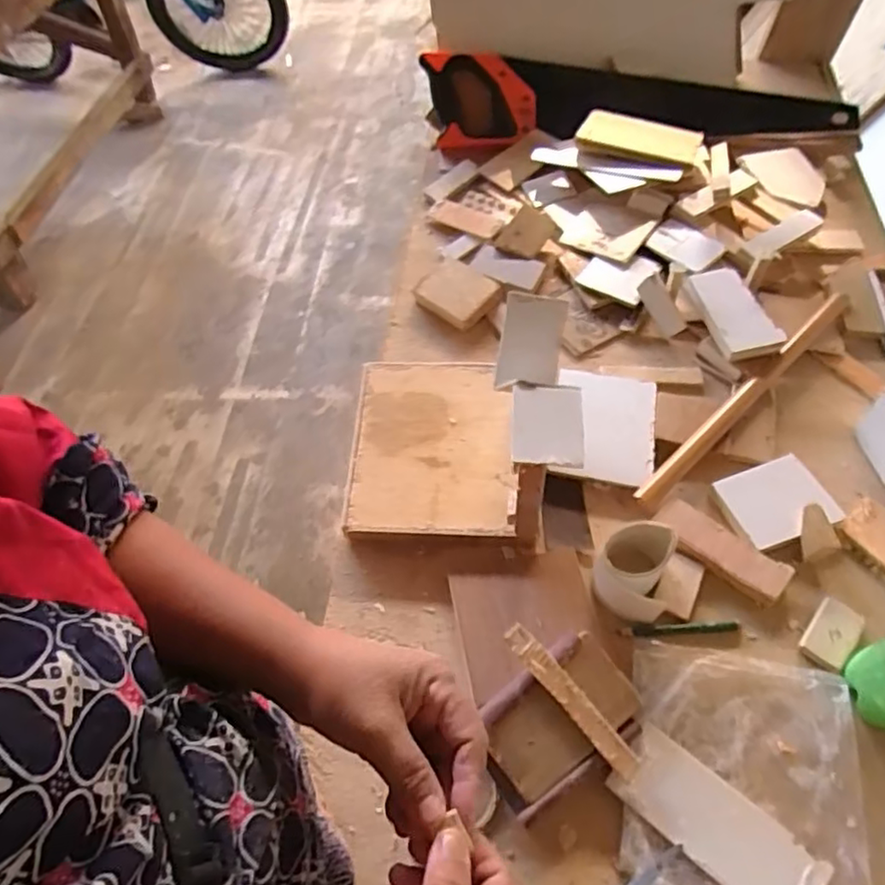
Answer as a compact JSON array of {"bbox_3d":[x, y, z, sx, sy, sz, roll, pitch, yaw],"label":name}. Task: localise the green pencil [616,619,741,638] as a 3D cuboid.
[{"bbox_3d":[0.178,0.141,0.480,0.092,0.008,0.010,-5,55,-1],"label":"green pencil"}]

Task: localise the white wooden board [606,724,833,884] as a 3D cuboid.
[{"bbox_3d":[0.175,0.243,0.404,0.126,0.010,0.051,35,63,23],"label":"white wooden board"}]

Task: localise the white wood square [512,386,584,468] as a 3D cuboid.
[{"bbox_3d":[0.064,-0.009,0.387,0.042,0.006,0.054,2,63,3],"label":"white wood square"}]

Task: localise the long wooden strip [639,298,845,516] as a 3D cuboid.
[{"bbox_3d":[0.279,-0.045,0.580,0.321,0.016,0.020,-38,62,-22],"label":"long wooden strip"}]

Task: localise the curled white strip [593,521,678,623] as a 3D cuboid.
[{"bbox_3d":[0.145,0.095,0.476,0.049,0.042,0.062,10,56,9],"label":"curled white strip"}]

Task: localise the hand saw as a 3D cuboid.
[{"bbox_3d":[0.247,-0.422,0.790,0.517,0.104,0.031,1,18,2],"label":"hand saw"}]

